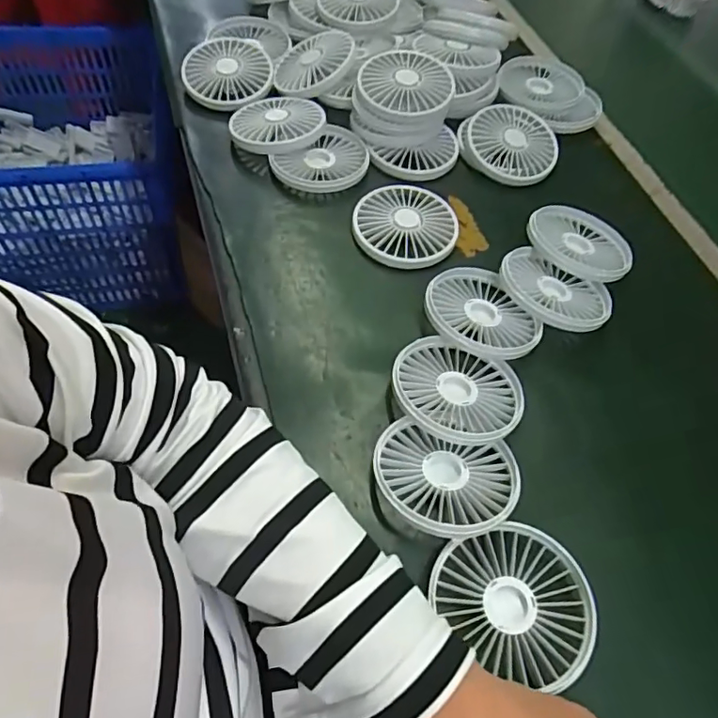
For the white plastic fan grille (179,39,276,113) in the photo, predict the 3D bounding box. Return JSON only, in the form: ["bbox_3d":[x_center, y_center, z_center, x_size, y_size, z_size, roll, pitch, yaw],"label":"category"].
[{"bbox_3d":[-0.128,-0.283,0.535,0.083,0.013,0.099,-4,58,-9],"label":"white plastic fan grille"}]

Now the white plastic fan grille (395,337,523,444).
[{"bbox_3d":[0.066,0.019,0.369,0.084,0.020,0.082,3,57,-5],"label":"white plastic fan grille"}]

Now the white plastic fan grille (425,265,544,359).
[{"bbox_3d":[0.089,-0.035,0.405,0.073,0.013,0.087,-17,61,-17],"label":"white plastic fan grille"}]

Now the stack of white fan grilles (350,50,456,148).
[{"bbox_3d":[0.038,-0.241,0.504,0.088,0.046,0.090,5,57,-4],"label":"stack of white fan grilles"}]

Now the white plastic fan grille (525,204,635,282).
[{"bbox_3d":[0.184,-0.103,0.464,0.082,0.019,0.087,20,50,2],"label":"white plastic fan grille"}]

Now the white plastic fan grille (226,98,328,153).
[{"bbox_3d":[-0.076,-0.219,0.506,0.087,0.011,0.073,-27,65,-22],"label":"white plastic fan grille"}]

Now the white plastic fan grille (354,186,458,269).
[{"bbox_3d":[0.039,-0.115,0.460,0.085,0.011,0.083,3,57,-5],"label":"white plastic fan grille"}]

